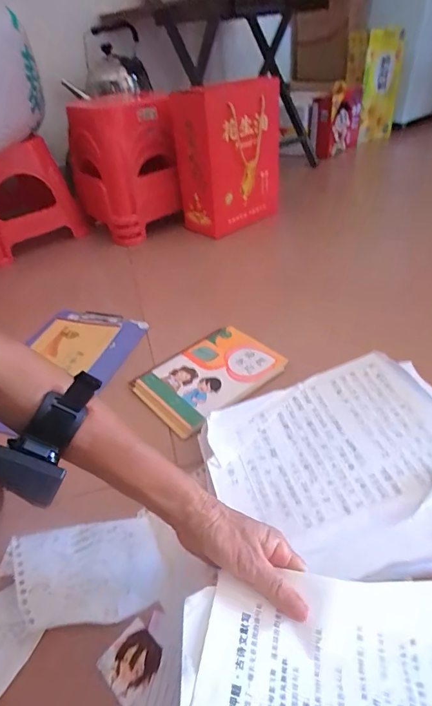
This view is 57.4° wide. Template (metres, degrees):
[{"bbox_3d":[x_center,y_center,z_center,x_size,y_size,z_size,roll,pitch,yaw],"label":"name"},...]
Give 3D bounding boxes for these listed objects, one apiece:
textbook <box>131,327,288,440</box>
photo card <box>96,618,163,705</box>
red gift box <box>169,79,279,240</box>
[{"bbox_3d":[-0.007,0.035,0.634,0.215,0.020,0.142,-30,44,-28],"label":"textbook"},{"bbox_3d":[-0.077,0.284,0.363,0.047,0.004,0.050,27,42,34],"label":"photo card"},{"bbox_3d":[0.035,-0.519,1.056,0.269,0.320,0.169,-34,46,-29],"label":"red gift box"}]

